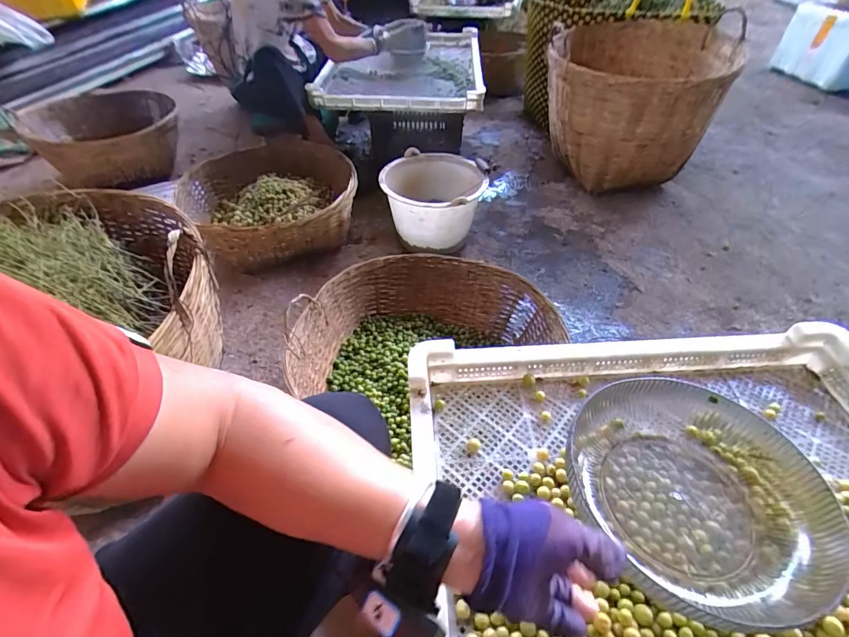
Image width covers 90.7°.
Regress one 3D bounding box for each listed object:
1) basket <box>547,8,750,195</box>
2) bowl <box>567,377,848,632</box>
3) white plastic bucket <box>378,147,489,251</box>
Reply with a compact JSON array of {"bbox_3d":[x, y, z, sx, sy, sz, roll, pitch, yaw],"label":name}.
[{"bbox_3d":[0.693,-0.711,1.458,0.525,0.453,0.597,16,49,17],"label":"basket"},{"bbox_3d":[0.284,0.173,0.444,0.231,0.066,0.246,-1,46,1],"label":"bowl"},{"bbox_3d":[0.023,-0.339,1.285,0.295,0.218,0.261,7,47,8],"label":"white plastic bucket"}]

